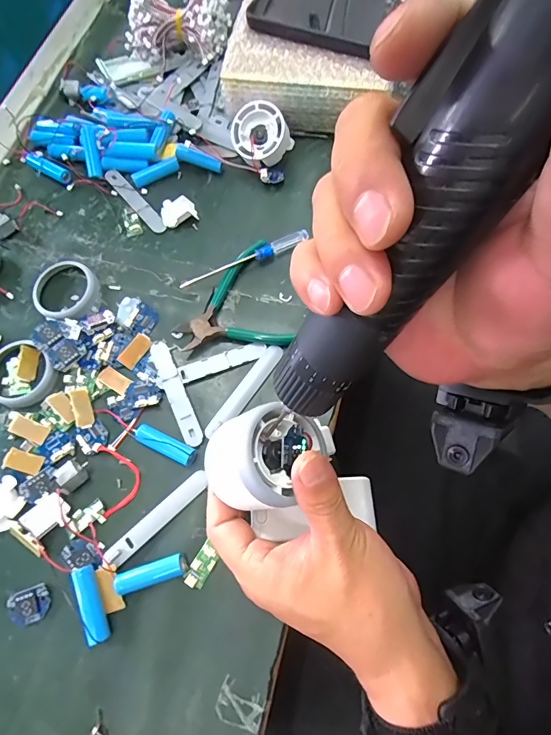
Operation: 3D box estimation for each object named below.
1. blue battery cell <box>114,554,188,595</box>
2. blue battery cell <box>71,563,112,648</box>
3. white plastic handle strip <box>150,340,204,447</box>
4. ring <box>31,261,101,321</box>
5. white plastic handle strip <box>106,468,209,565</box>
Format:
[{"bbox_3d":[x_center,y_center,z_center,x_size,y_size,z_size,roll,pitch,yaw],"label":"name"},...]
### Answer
[{"bbox_3d":[-0.088,0.145,0.293,0.050,0.014,0.014,-17,71,-4],"label":"blue battery cell"},{"bbox_3d":[-0.127,0.163,0.289,0.013,0.017,0.050,-21,71,-5],"label":"blue battery cell"},{"bbox_3d":[-0.084,0.020,0.345,0.018,0.004,0.096,-24,71,-6],"label":"white plastic handle strip"},{"bbox_3d":[-0.192,-0.070,0.384,0.056,0.012,0.057,-1,70,2],"label":"ring"},{"bbox_3d":[-0.088,0.111,0.312,0.089,0.007,0.015,-41,74,-12],"label":"white plastic handle strip"}]

